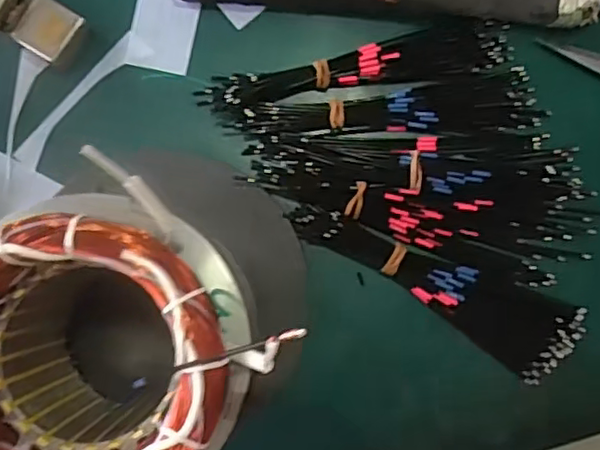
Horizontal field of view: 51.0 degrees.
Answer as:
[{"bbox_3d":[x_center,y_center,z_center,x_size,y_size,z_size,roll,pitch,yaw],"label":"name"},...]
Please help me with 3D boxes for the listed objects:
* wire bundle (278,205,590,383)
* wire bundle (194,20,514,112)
[{"bbox_3d":[0.091,0.047,0.428,0.212,0.025,0.055,22,89,0],"label":"wire bundle"},{"bbox_3d":[0.039,-0.112,0.439,0.221,0.016,0.035,-10,89,-1],"label":"wire bundle"}]

